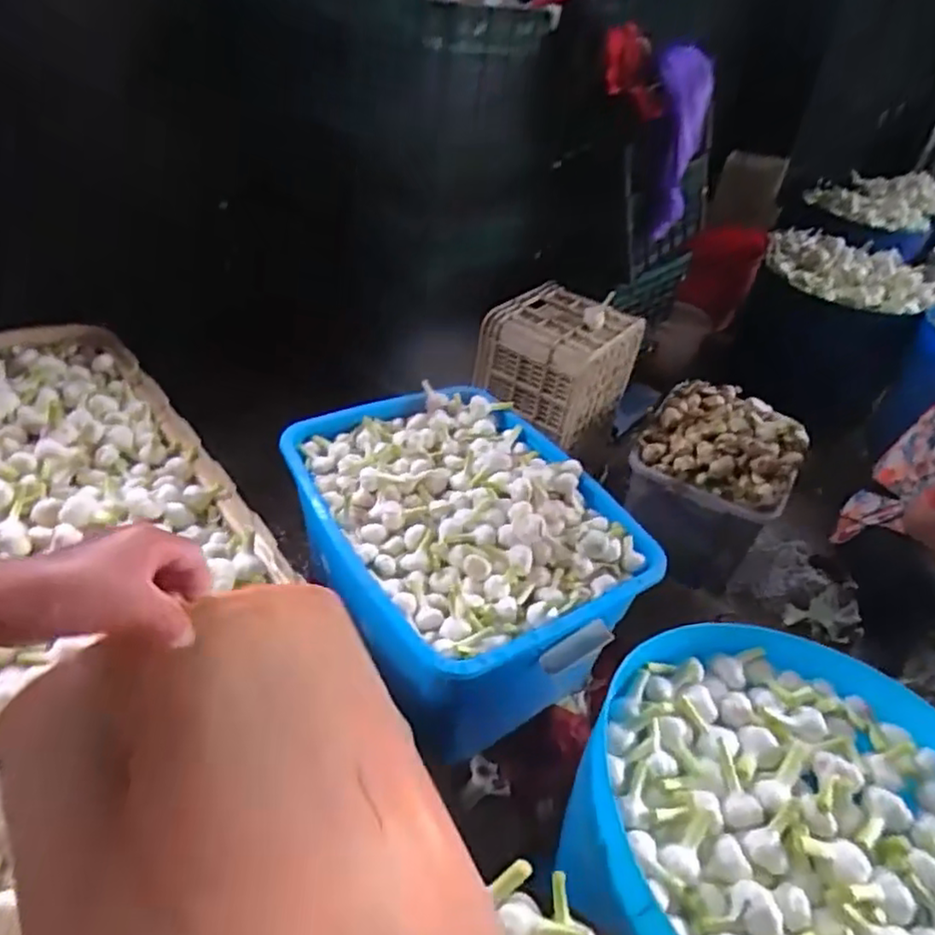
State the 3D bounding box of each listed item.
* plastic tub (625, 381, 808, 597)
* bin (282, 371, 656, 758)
[{"bbox_3d":[0.602,0.024,1.682,0.348,0.392,0.377,24,41,19],"label":"plastic tub"},{"bbox_3d":[-0.019,0.167,1.340,0.535,0.370,0.668,-16,44,-27],"label":"bin"}]

